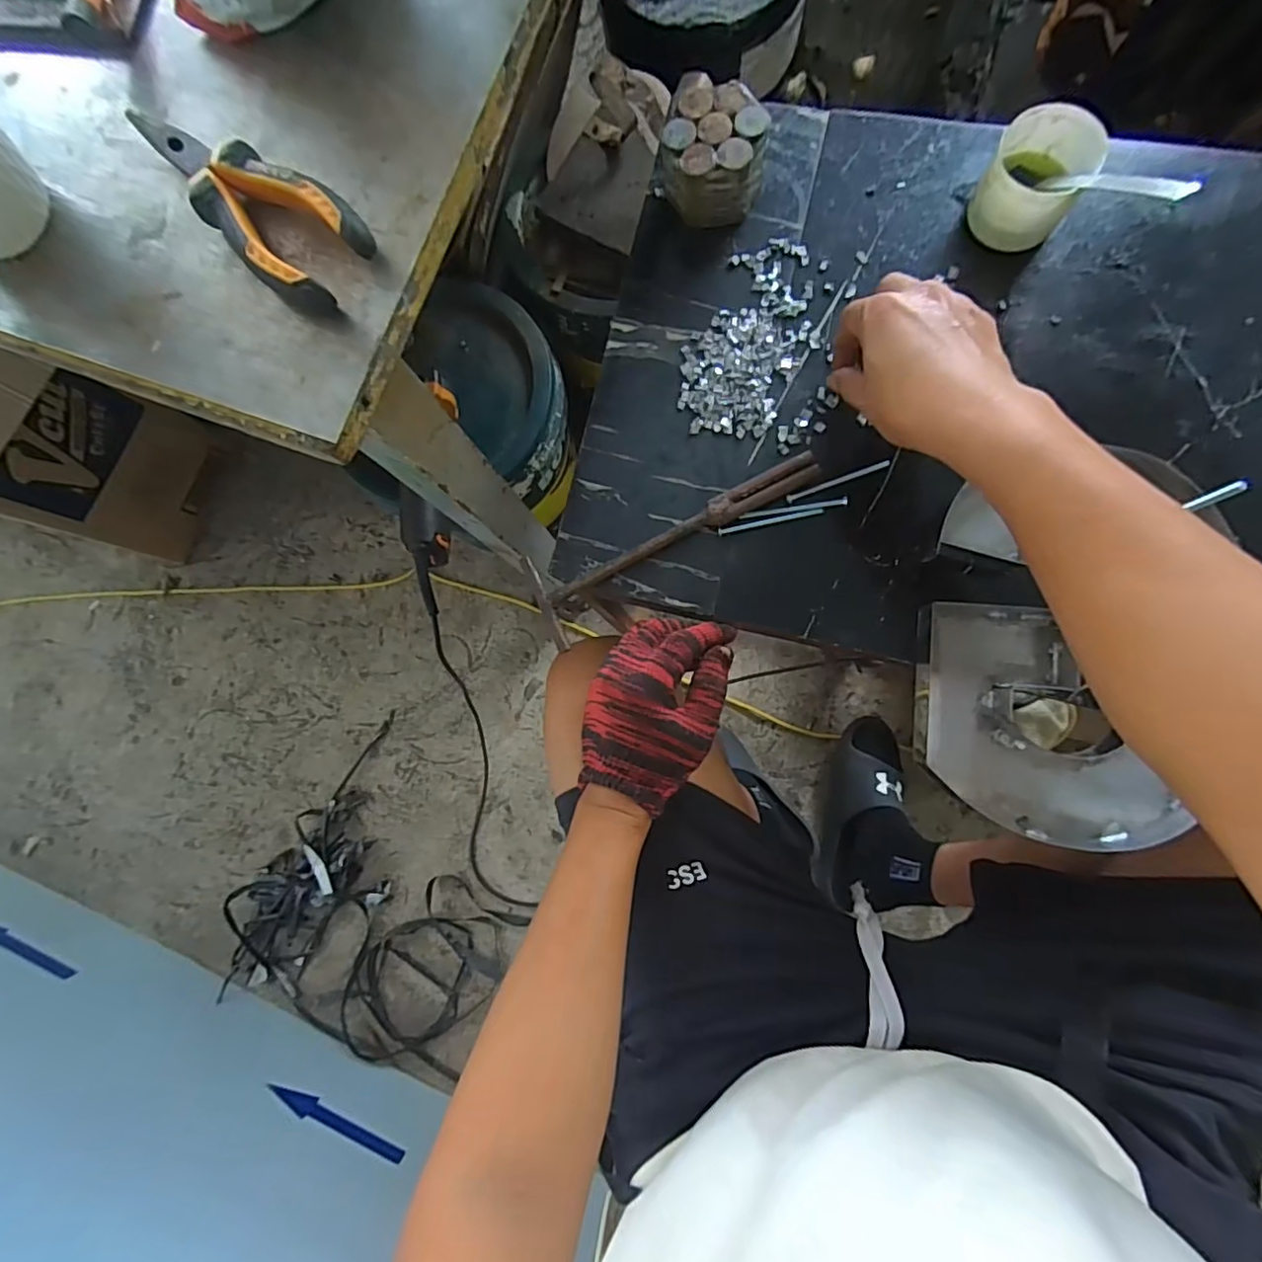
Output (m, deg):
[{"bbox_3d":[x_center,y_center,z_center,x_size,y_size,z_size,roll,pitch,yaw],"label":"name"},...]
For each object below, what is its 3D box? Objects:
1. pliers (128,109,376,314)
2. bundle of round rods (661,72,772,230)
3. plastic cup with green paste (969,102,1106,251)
[{"bbox_3d":[-0.196,-0.217,0.297,0.149,0.019,0.051,37,90,9],"label":"pliers"},{"bbox_3d":[0.063,-0.352,0.446,0.078,0.051,0.076,-1,83,6],"label":"bundle of round rods"},{"bbox_3d":[0.280,-0.314,0.417,0.065,0.047,0.075,26,87,9],"label":"plastic cup with green paste"}]

